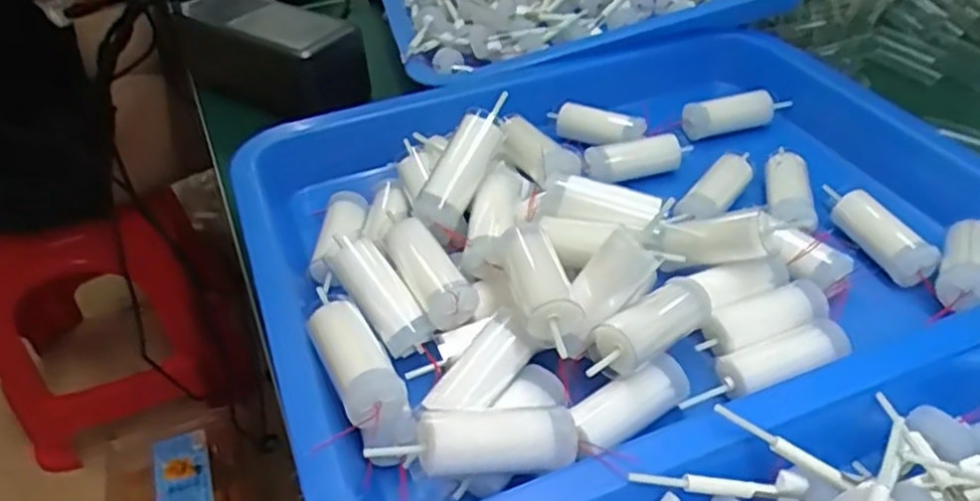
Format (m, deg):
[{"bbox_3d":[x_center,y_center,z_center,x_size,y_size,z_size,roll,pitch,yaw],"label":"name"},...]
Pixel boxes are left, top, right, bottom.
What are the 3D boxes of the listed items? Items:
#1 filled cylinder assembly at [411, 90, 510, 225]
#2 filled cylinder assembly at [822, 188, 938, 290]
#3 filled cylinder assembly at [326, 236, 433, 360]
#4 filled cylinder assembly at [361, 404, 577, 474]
[{"bbox_3d":[-0.010,-0.041,0.311,0.015,0.016,0.063,25,79,29],"label":"filled cylinder assembly"},{"bbox_3d":[0.176,-0.010,0.327,0.020,0.017,0.059,-12,42,-9],"label":"filled cylinder assembly"},{"bbox_3d":[-0.042,0.017,0.285,0.025,0.022,0.051,-34,86,-30],"label":"filled cylinder assembly"},{"bbox_3d":[-0.002,0.059,0.224,0.066,0.013,0.014,3,38,-21],"label":"filled cylinder assembly"}]

